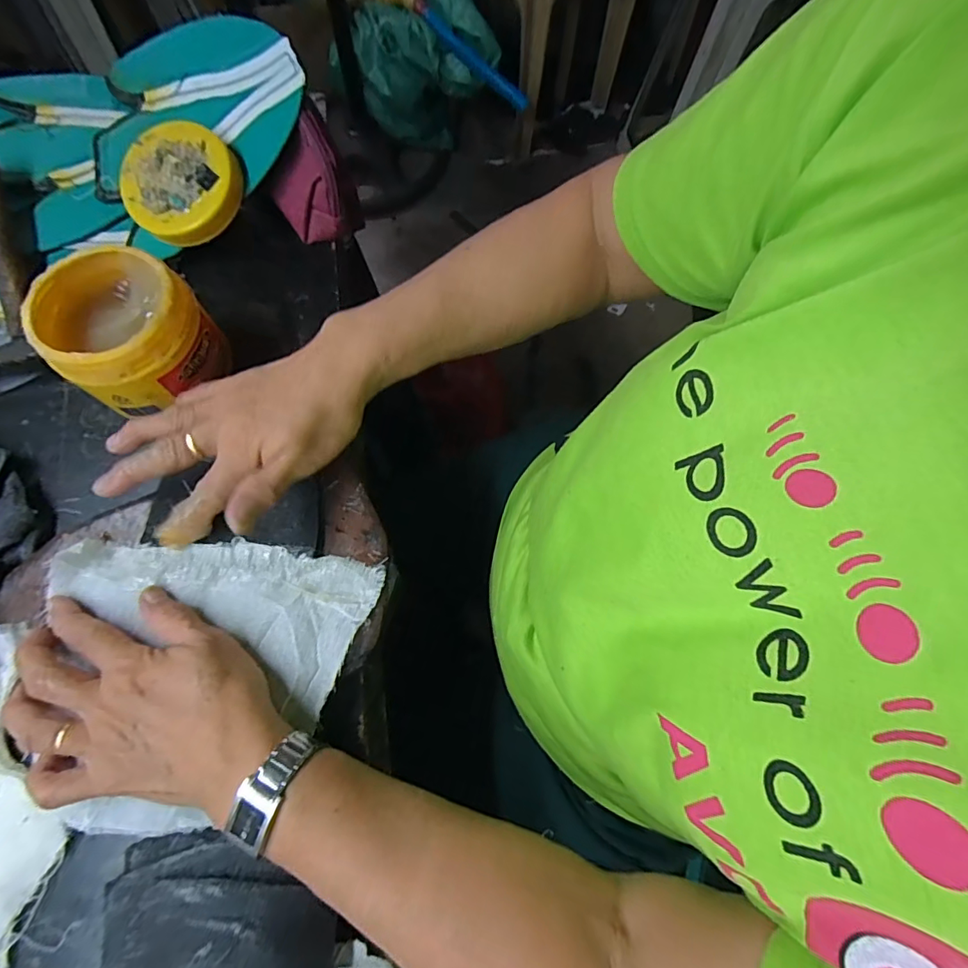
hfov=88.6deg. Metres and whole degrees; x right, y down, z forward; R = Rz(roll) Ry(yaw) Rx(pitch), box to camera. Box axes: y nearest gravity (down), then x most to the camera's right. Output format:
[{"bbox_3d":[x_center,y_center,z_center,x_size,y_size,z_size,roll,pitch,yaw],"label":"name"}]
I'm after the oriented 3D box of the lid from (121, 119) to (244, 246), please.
[{"bbox_3d":[-0.240,-0.238,0.393,0.087,0.020,0.089,0,88,1],"label":"lid"}]

